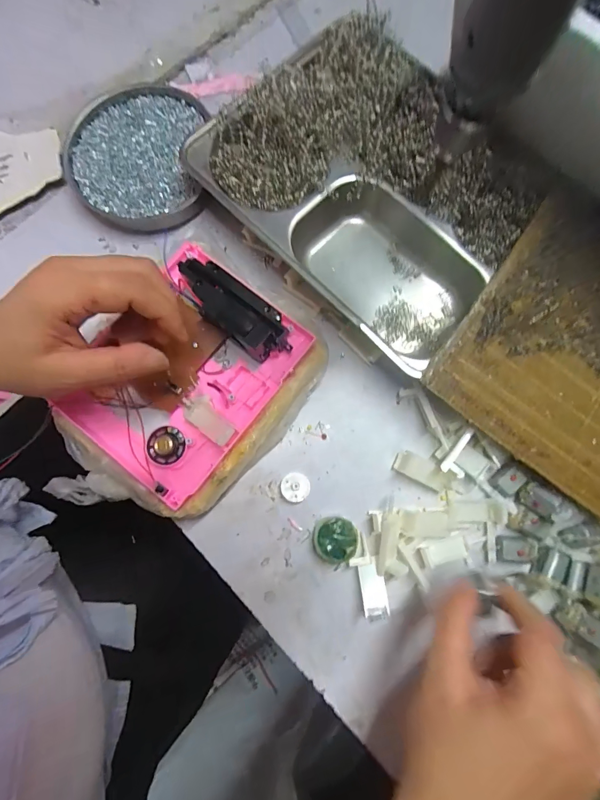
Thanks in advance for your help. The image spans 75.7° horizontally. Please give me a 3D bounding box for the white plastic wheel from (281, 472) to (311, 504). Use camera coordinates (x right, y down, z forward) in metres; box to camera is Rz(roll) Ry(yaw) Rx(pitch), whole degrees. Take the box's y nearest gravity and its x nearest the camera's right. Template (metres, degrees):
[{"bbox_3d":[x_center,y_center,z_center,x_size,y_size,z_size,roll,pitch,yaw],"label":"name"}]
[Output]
[{"bbox_3d":[-0.004,0.070,0.311,0.023,0.008,0.022,0,80,1],"label":"white plastic wheel"}]

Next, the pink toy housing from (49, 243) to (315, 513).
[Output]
[{"bbox_3d":[-0.088,-0.020,0.287,0.133,0.036,0.163,35,82,6],"label":"pink toy housing"}]

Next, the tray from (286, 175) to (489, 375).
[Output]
[{"bbox_3d":[0.071,-0.107,0.325,0.114,0.042,0.161,-44,82,-7],"label":"tray"}]

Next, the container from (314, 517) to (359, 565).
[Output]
[{"bbox_3d":[0.028,0.109,0.298,0.033,0.017,0.036,0,80,1],"label":"container"}]

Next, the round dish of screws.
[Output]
[{"bbox_3d":[-0.149,-0.219,0.351,0.121,0.018,0.128,0,80,1],"label":"round dish of screws"}]

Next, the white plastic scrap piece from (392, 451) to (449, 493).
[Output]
[{"bbox_3d":[0.098,0.057,0.310,0.044,0.013,0.020,24,81,5],"label":"white plastic scrap piece"}]

